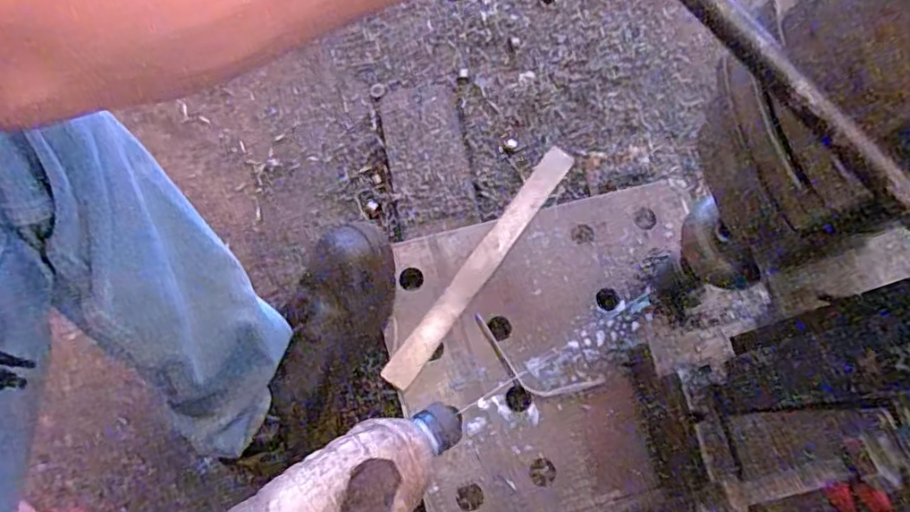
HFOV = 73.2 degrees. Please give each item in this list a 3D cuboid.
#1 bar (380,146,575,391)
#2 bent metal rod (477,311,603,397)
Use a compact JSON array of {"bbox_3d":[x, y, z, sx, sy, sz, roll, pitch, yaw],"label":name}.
[{"bbox_3d":[0.029,0.007,0.647,0.029,0.012,0.306,36,76,4],"label":"bar"},{"bbox_3d":[0.074,0.110,0.609,0.139,0.008,0.046,27,74,6],"label":"bent metal rod"}]

